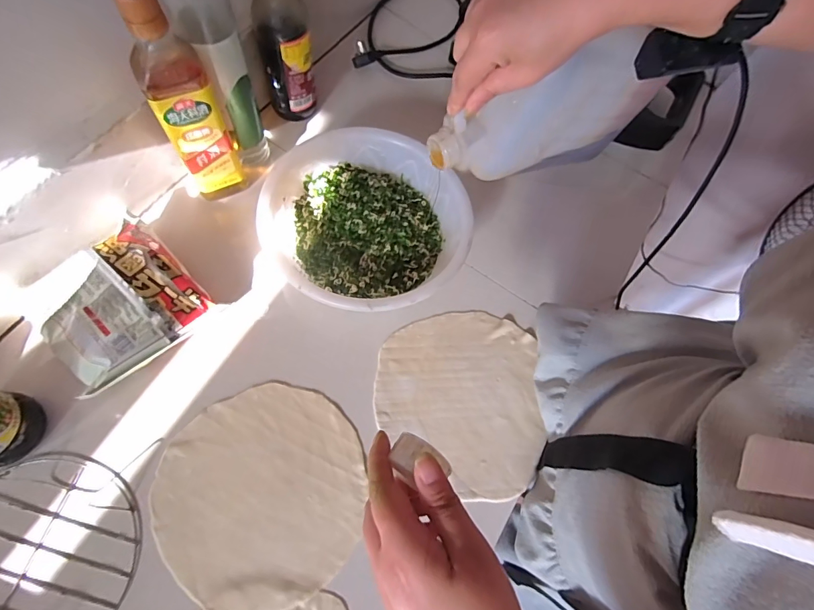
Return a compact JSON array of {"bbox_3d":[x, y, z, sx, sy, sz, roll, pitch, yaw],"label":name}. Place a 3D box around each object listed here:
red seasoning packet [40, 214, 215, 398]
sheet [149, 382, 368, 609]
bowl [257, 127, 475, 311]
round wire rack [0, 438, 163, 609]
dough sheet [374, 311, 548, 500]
[{"bbox_3d":[-0.319,-0.003,0.452,0.149,0.026,0.148,-42,80,-18],"label":"red seasoning packet"},{"bbox_3d":[-0.149,0.196,0.438,0.207,0.007,0.208,-22,71,-17],"label":"sheet"},{"bbox_3d":[-0.051,-0.095,0.524,0.242,0.100,0.242,-26,73,-16],"label":"bowl"},{"bbox_3d":[-0.358,0.235,0.391,0.183,0.018,0.183,3,64,-7],"label":"round wire rack"},{"bbox_3d":[0.065,0.113,0.503,0.198,0.004,0.214,2,69,-6],"label":"dough sheet"}]

